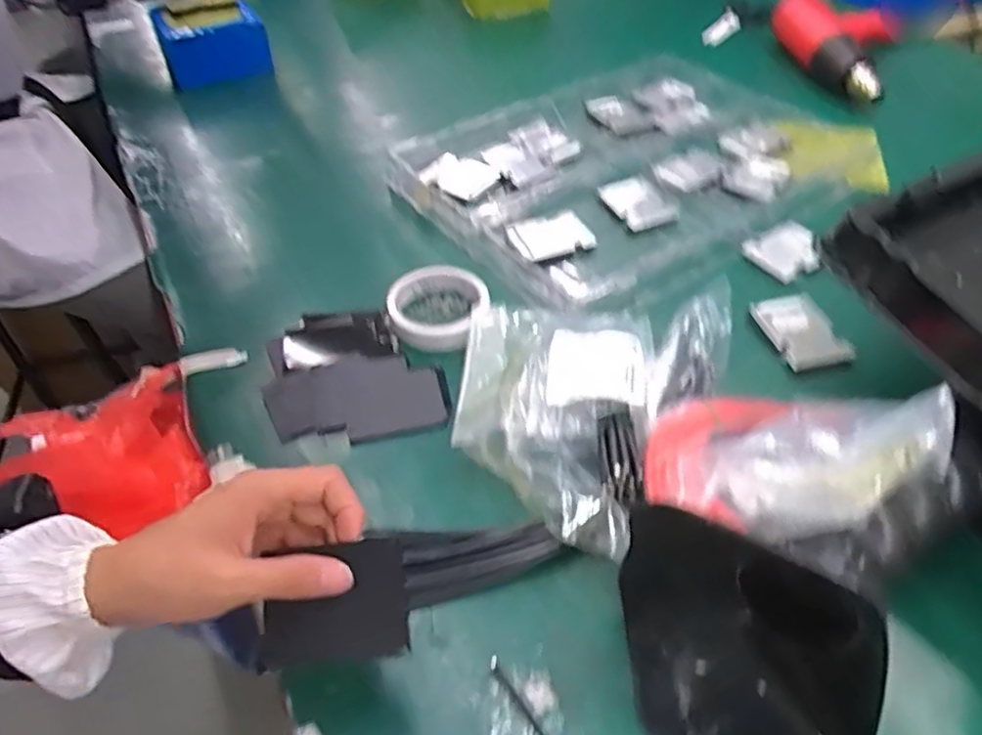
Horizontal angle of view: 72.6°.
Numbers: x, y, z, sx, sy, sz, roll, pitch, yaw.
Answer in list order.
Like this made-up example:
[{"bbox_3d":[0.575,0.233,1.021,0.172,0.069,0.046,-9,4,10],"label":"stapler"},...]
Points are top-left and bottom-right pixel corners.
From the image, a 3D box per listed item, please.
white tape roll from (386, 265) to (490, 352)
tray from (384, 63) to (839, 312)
[{"bbox_3d":[-0.048,-0.056,0.620,0.090,0.027,0.102,-5,47,-4],"label":"white tape roll"},{"bbox_3d":[0.168,-0.241,0.774,0.468,0.048,0.344,-29,53,-25],"label":"tray"}]

